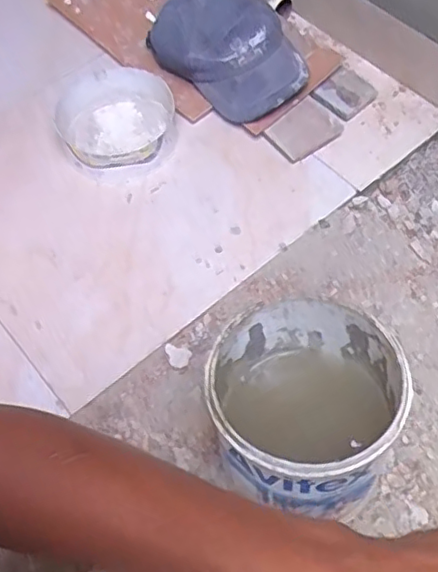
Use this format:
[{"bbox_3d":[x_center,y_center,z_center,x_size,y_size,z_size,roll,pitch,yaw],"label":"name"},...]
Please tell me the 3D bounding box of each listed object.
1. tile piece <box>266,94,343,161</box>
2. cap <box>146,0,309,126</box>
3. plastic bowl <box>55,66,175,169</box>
[{"bbox_3d":[0.126,-0.229,0.922,0.097,0.010,0.071,-39,89,-11],"label":"tile piece"},{"bbox_3d":[0.015,-0.354,0.948,0.243,0.119,0.148,33,67,21],"label":"cap"},{"bbox_3d":[-0.148,-0.242,0.925,0.169,0.067,0.154,-2,59,3],"label":"plastic bowl"}]

